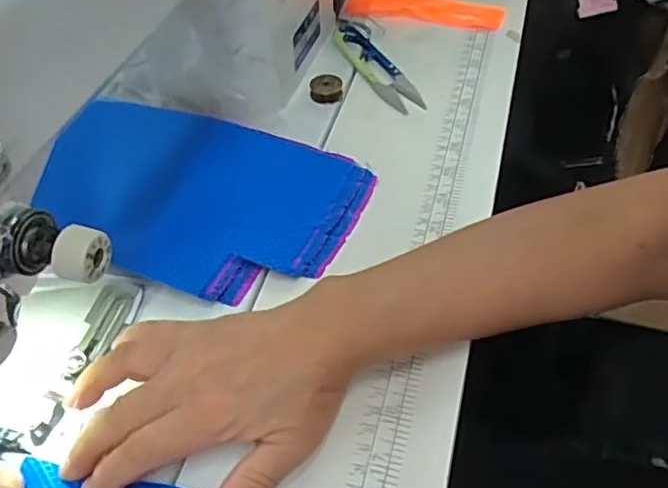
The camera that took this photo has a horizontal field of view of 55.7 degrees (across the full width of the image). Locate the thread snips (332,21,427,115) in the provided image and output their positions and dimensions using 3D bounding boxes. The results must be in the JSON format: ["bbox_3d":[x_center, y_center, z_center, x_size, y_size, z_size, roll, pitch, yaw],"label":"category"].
[{"bbox_3d":[0.030,-0.144,0.508,0.028,0.009,0.125,-22,52,-16],"label":"thread snips"}]

